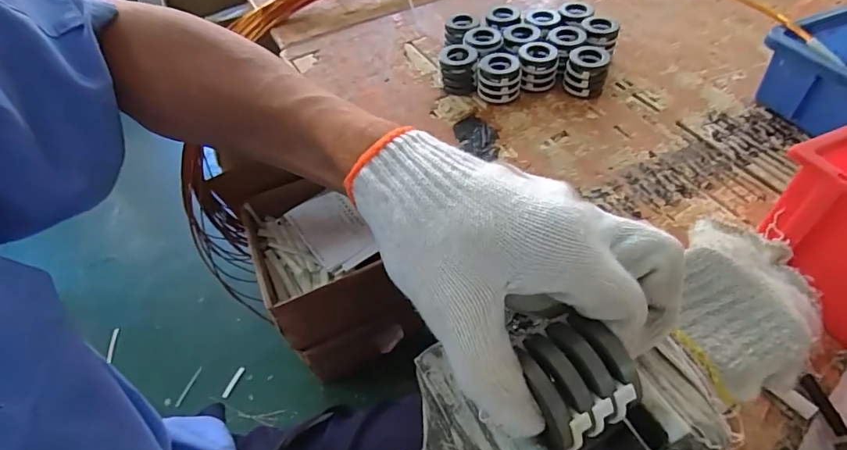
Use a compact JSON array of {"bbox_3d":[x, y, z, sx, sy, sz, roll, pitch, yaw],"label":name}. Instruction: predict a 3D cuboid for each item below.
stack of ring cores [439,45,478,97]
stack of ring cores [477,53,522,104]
[{"bbox_3d":[0.042,-0.189,0.577,0.045,0.043,0.046,2,49,6],"label":"stack of ring cores"},{"bbox_3d":[0.090,-0.174,0.564,0.047,0.041,0.047,3,49,7],"label":"stack of ring cores"}]

